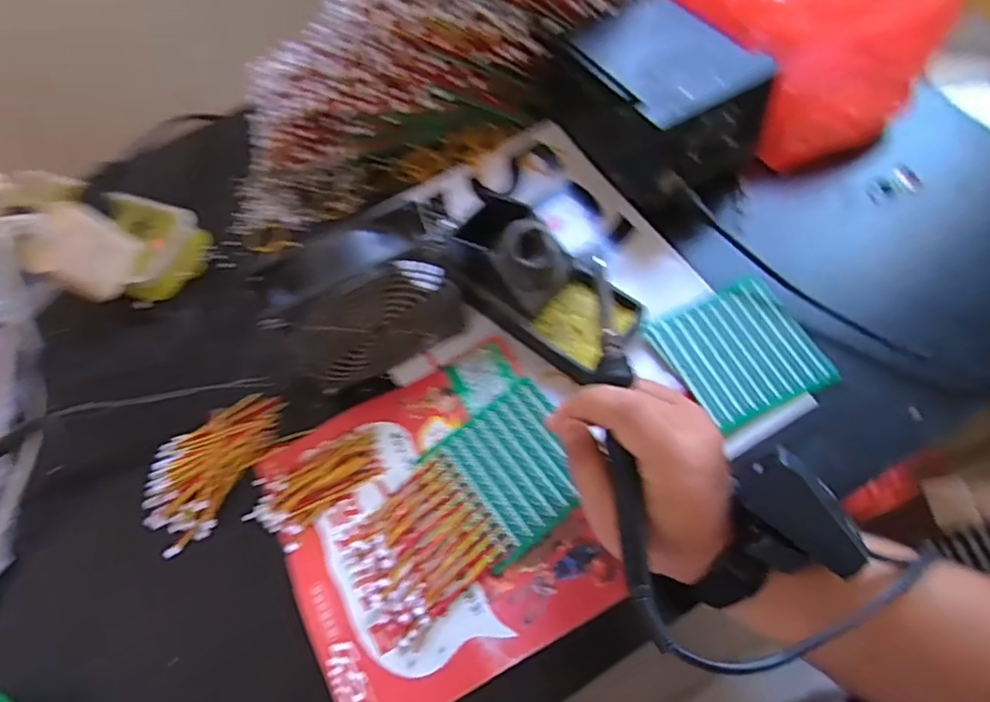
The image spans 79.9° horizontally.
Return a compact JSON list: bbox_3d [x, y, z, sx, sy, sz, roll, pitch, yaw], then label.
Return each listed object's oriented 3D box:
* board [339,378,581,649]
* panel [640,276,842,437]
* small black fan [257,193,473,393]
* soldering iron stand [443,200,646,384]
[{"bbox_3d":[-0.019,0.102,0.394,0.174,0.011,0.090,-37,66,-14],"label":"board"},{"bbox_3d":[0.181,-0.001,0.435,0.101,0.006,0.097,-24,65,-11],"label":"panel"},{"bbox_3d":[-0.081,-0.036,0.410,0.126,0.114,0.056,-25,64,-8],"label":"small black fan"},{"bbox_3d":[0.034,-0.053,0.431,0.143,0.080,0.073,35,70,20],"label":"soldering iron stand"}]

